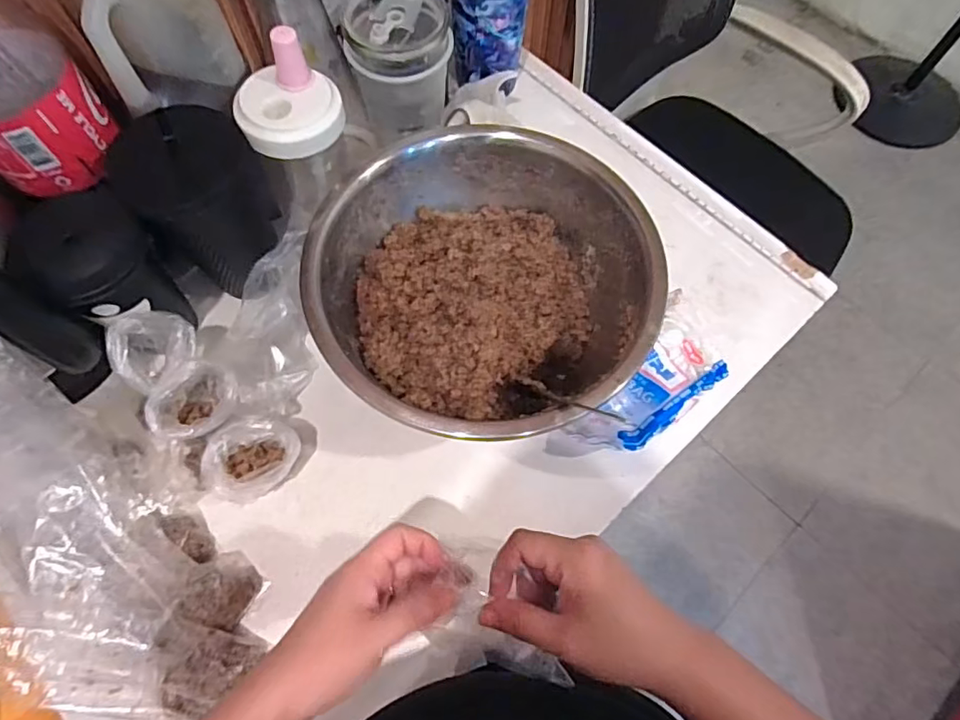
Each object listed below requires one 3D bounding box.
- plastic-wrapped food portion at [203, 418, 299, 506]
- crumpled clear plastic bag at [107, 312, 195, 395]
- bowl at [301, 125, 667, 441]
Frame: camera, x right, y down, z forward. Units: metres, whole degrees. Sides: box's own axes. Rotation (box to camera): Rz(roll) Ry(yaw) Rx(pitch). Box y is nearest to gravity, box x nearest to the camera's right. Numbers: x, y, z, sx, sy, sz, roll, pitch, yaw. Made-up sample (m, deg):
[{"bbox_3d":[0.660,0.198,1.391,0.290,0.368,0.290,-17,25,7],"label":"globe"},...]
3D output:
[{"bbox_3d":[-0.181,0.085,0.441,0.057,0.056,0.063,16,67,6],"label":"plastic-wrapped food portion"},{"bbox_3d":[-0.255,-0.010,0.419,0.045,0.044,0.064,21,68,8],"label":"crumpled clear plastic bag"},{"bbox_3d":[0.004,-0.067,0.485,0.277,0.097,0.247,12,67,5],"label":"bowl"}]

